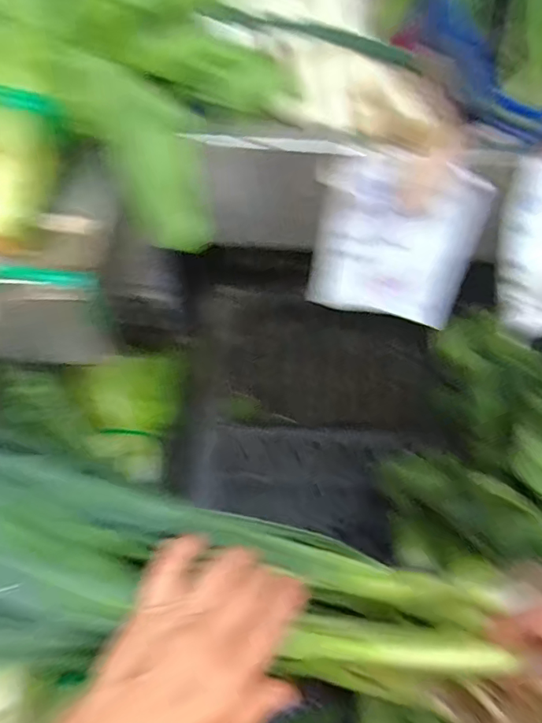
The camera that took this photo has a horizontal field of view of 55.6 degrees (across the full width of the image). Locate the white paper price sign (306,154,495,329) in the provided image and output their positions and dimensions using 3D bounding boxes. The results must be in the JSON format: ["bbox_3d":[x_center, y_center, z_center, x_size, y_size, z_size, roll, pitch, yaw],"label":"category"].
[{"bbox_3d":[0.102,-0.097,0.433,0.128,0.141,0.008,10,45,6],"label":"white paper price sign"}]

